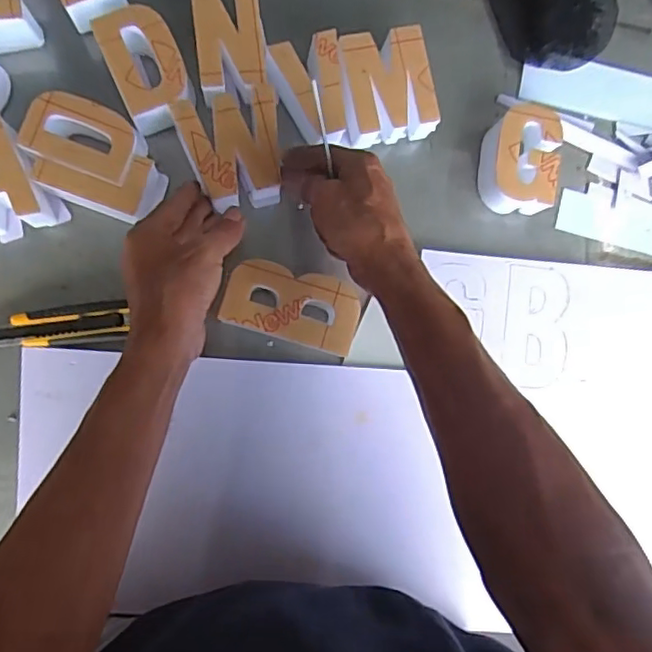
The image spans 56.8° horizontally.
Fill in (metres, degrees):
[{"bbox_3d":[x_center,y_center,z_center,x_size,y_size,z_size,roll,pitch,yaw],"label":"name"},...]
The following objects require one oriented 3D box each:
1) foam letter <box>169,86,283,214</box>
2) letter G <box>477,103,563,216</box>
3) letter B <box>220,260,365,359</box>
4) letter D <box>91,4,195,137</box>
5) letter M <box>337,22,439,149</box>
[{"bbox_3d":[-0.078,-0.145,0.503,0.079,0.043,0.087,-11,89,-7],"label":"foam letter"},{"bbox_3d":[0.172,-0.148,0.537,0.056,0.042,0.085,5,87,-7],"label":"letter G"},{"bbox_3d":[-0.029,-0.017,0.508,0.108,0.042,0.058,16,86,-6],"label":"letter B"},{"bbox_3d":[-0.143,-0.209,0.498,0.063,0.041,0.091,-24,90,-9],"label":"letter D"},{"bbox_3d":[0.049,-0.204,0.523,0.078,0.045,0.084,-13,90,-7],"label":"letter M"}]

